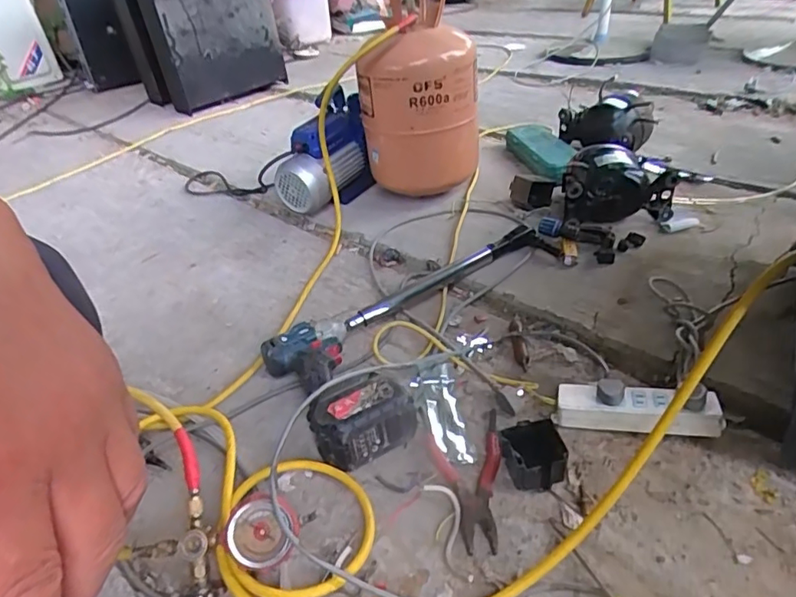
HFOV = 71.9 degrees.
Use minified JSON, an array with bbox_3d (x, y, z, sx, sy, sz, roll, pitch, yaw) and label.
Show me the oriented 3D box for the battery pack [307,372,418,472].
[{"bbox_3d":[-0.044,0.153,0.693,0.121,0.078,0.079,-23,38,-21],"label":"battery pack"}]

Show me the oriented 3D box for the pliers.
[{"bbox_3d":[0.082,0.207,0.650,0.084,0.014,0.181,-4,36,5],"label":"pliers"}]

